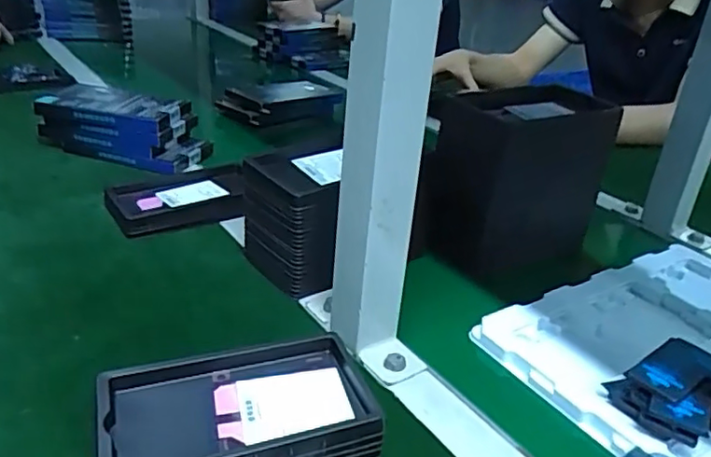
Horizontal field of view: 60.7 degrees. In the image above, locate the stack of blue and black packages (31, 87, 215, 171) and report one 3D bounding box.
[{"bbox_3d":[-0.300,-0.136,0.791,0.199,0.072,0.100,11,28,10],"label":"stack of blue and black packages"}]

